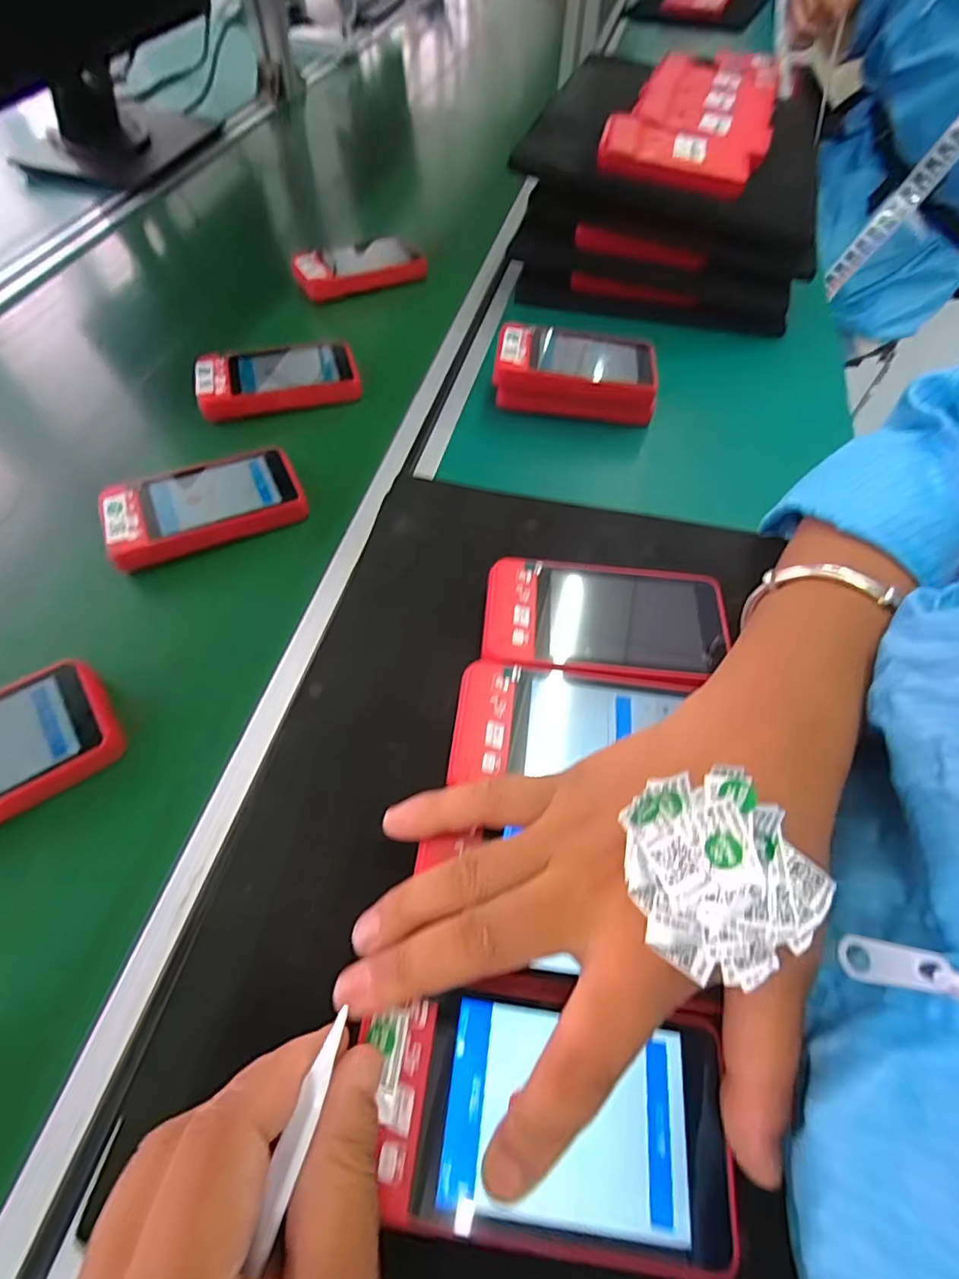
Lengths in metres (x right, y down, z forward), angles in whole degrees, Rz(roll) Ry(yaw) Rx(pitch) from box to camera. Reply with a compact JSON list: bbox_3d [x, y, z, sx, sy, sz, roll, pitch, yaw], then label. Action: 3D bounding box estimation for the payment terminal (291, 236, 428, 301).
[{"bbox_3d":[-0.120,-0.364,0.534,0.118,0.027,0.064,-23,62,-14],"label":"payment terminal"}]

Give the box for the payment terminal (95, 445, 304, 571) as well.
[{"bbox_3d":[-0.178,-0.088,0.355,0.117,0.016,0.068,-21,62,-13],"label":"payment terminal"}]

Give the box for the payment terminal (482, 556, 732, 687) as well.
[{"bbox_3d":[0.066,-0.006,0.279,0.123,0.025,0.064,4,59,1],"label":"payment terminal"}]

